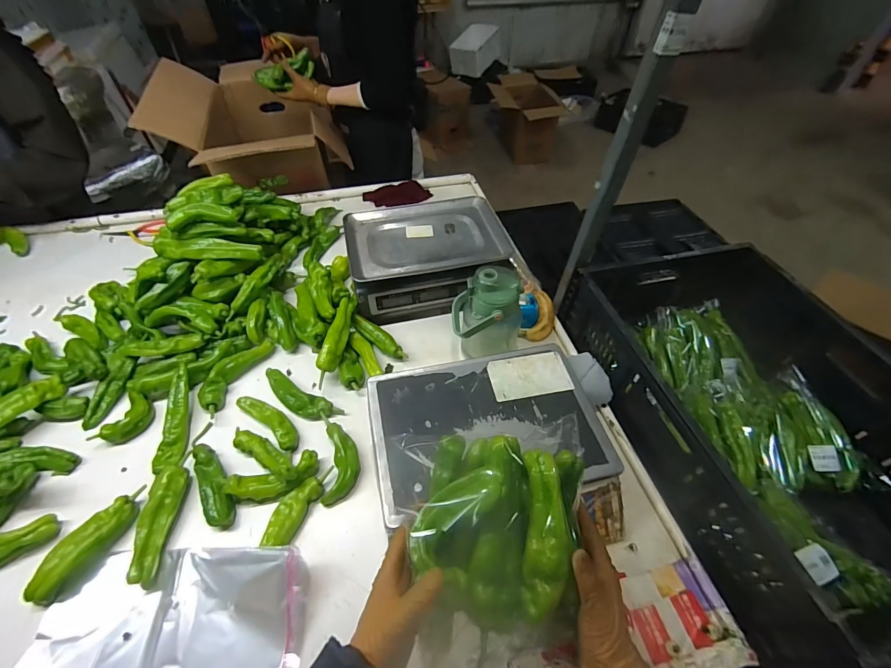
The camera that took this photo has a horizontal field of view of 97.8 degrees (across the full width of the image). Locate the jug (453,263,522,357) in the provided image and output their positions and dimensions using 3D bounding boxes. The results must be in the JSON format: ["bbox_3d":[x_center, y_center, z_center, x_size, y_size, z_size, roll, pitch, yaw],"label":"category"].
[{"bbox_3d":[0.077,-0.034,0.717,0.124,0.190,0.098,3,50,2],"label":"jug"}]

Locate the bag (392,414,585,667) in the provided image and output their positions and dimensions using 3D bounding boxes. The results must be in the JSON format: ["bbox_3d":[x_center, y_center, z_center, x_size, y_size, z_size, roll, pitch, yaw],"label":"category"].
[{"bbox_3d":[0.055,0.196,0.372,0.180,0.082,0.206,-8,72,9],"label":"bag"}]

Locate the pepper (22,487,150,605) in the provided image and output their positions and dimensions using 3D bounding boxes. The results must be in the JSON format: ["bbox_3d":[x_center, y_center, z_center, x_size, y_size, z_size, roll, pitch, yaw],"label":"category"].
[{"bbox_3d":[-0.496,0.290,0.547,0.046,0.044,0.159,24,54,19],"label":"pepper"}]

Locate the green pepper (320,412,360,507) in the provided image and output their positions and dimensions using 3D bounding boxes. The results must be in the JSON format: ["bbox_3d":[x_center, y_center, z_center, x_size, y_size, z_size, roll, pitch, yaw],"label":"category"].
[{"bbox_3d":[-0.173,0.197,0.637,0.058,0.035,0.145,-8,50,-8],"label":"green pepper"}]

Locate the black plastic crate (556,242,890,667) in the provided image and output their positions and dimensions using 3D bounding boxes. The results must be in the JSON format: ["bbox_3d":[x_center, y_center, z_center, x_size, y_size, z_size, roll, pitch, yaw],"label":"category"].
[{"bbox_3d":[0.502,0.121,0.673,0.396,0.223,0.625,-10,51,-9],"label":"black plastic crate"}]

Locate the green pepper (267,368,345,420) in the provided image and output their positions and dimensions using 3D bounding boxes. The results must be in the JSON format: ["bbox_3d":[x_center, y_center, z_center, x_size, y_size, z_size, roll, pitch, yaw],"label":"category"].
[{"bbox_3d":[-0.267,0.117,0.704,0.166,0.030,0.046,23,53,18],"label":"green pepper"}]

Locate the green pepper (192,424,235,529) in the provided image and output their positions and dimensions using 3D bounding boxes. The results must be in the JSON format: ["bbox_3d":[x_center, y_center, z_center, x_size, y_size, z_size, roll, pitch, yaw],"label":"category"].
[{"bbox_3d":[-0.372,0.218,0.616,0.037,0.036,0.184,-27,55,-22],"label":"green pepper"}]

